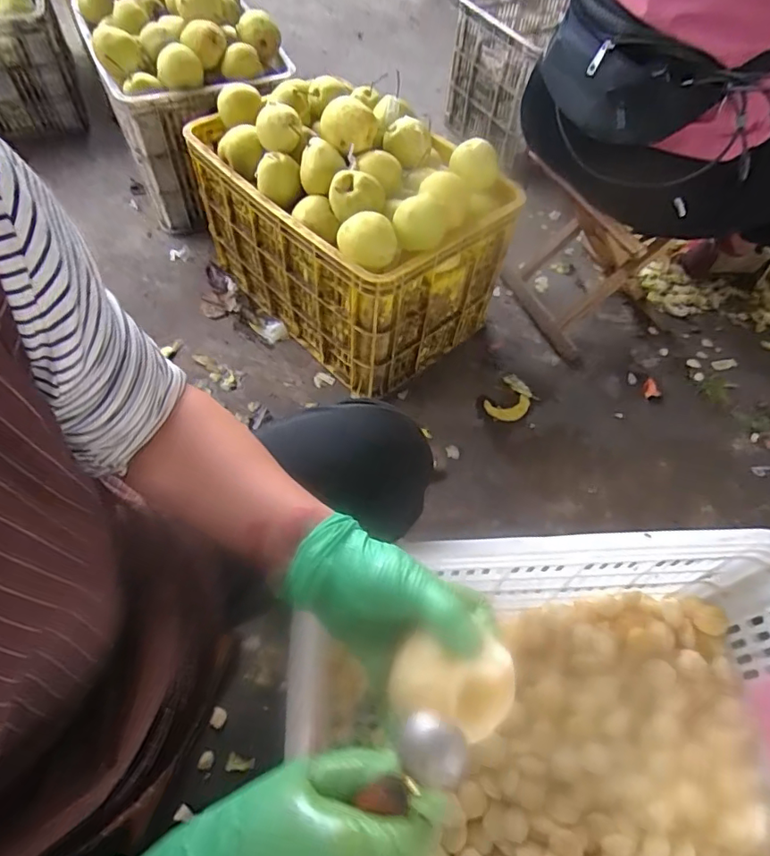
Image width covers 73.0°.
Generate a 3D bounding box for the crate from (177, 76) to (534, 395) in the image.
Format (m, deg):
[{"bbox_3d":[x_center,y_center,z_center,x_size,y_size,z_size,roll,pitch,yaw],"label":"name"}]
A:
[{"bbox_3d":[-0.073,-0.385,0.987,0.344,0.373,0.518,-39,66,-24],"label":"crate"}]

